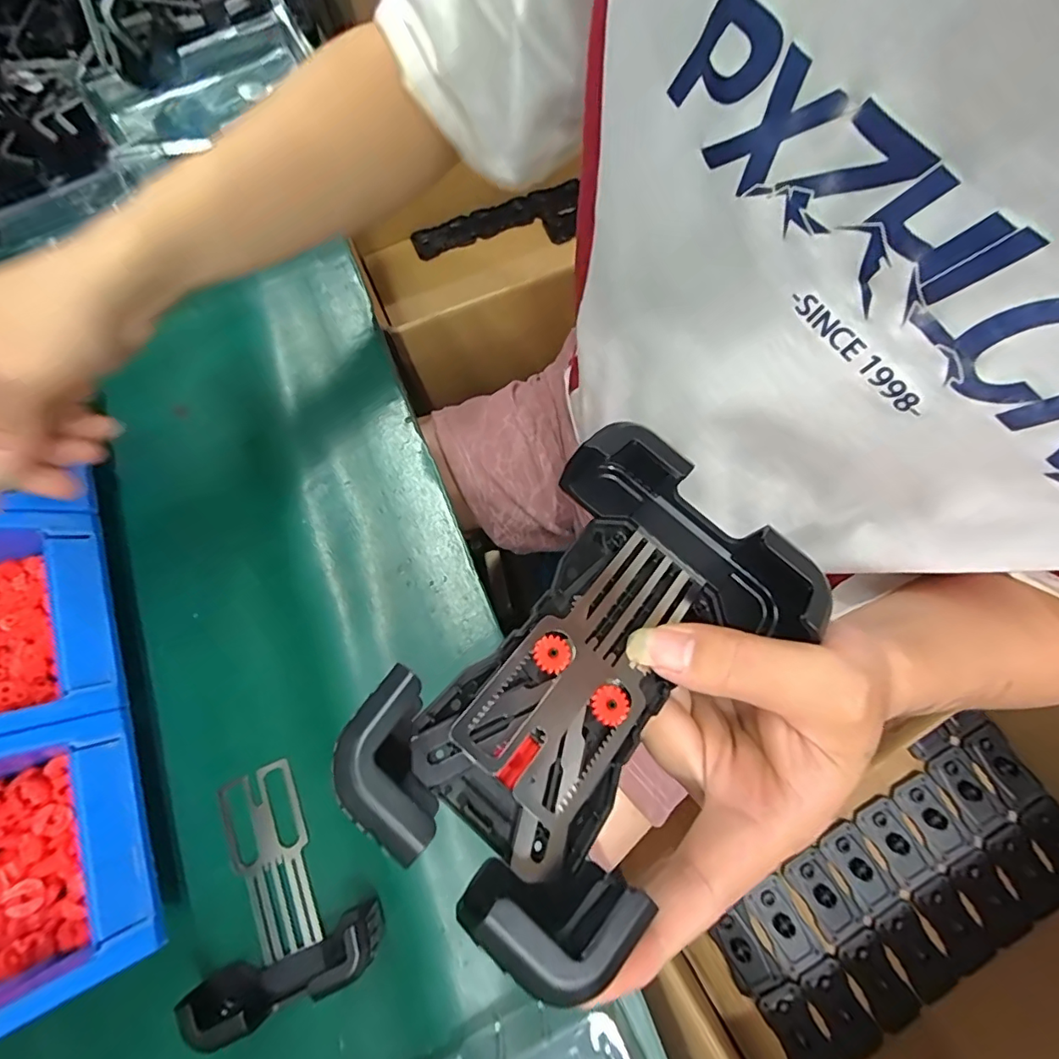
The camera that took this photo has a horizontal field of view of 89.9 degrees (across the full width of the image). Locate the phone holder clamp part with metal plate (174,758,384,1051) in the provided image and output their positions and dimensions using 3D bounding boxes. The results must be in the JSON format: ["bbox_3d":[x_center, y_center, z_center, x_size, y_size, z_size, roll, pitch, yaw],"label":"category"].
[{"bbox_3d":[-0.145,0.193,0.284,0.099,0.034,0.115,-28,77,-9],"label":"phone holder clamp part with metal plate"}]

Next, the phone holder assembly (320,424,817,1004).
[{"bbox_3d":[0.022,0.040,0.160,0.086,0.039,0.145,37,63,8],"label":"phone holder assembly"}]

